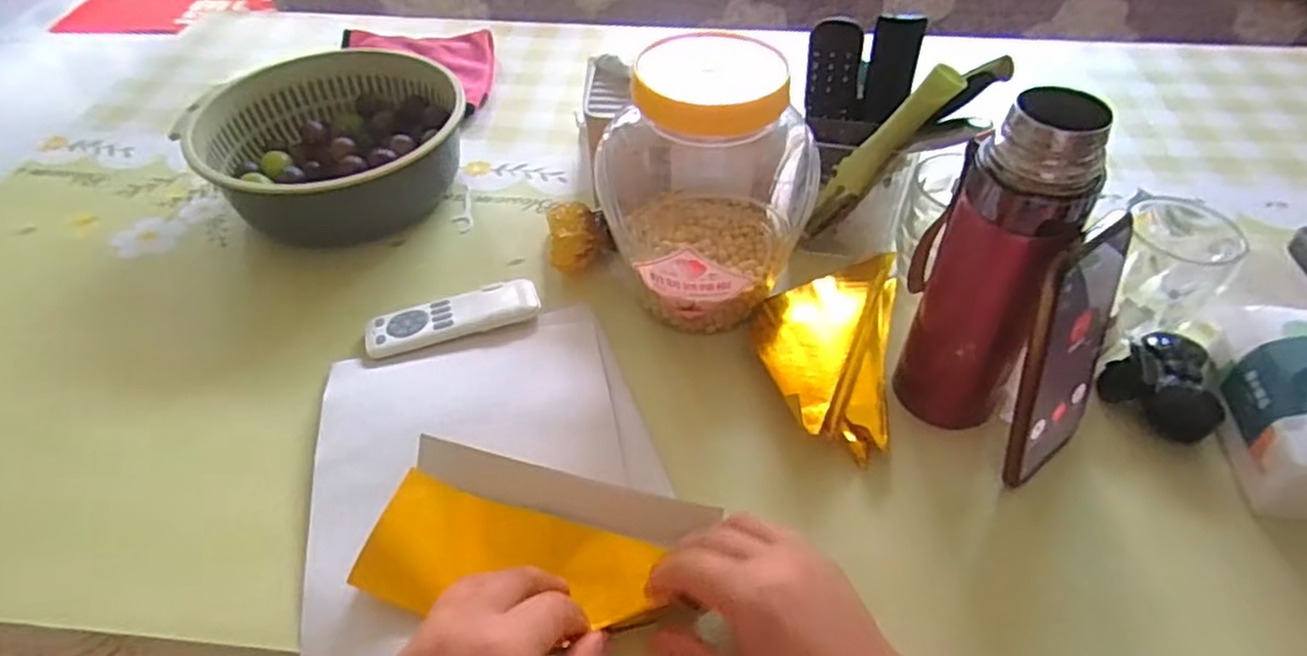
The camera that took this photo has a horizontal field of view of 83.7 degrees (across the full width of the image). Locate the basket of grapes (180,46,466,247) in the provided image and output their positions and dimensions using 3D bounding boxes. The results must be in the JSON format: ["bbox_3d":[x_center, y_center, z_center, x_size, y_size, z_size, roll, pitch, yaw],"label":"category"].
[{"bbox_3d":[-0.285,-0.169,0.664,0.223,0.075,0.187,-13,48,-12],"label":"basket of grapes"}]

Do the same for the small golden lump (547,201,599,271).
[{"bbox_3d":[-0.065,-0.073,0.601,0.042,0.037,0.067,-6,47,-6],"label":"small golden lump"}]

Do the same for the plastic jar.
[{"bbox_3d":[0.028,-0.101,0.522,0.116,0.185,0.154,-17,49,-15],"label":"plastic jar"}]

